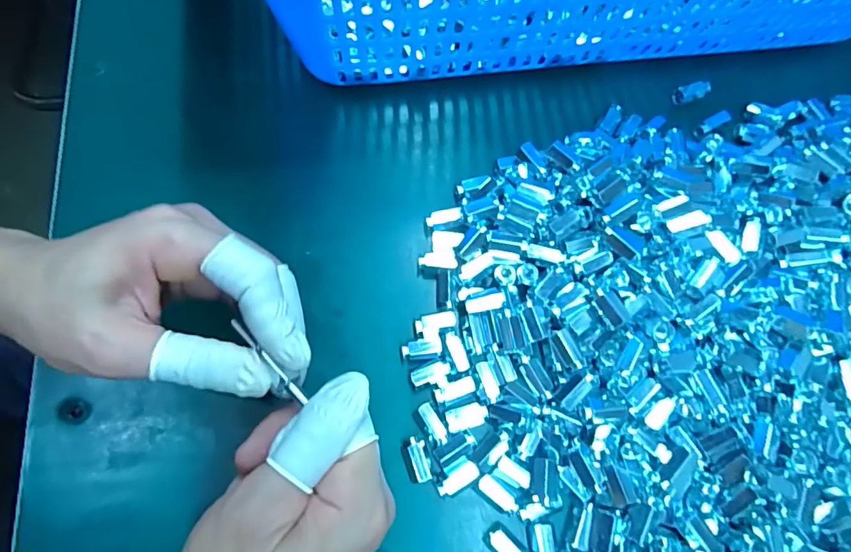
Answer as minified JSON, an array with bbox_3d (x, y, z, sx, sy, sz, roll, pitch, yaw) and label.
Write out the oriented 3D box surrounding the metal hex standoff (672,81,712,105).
[{"bbox_3d":[0.174,-0.120,0.325,0.023,0.008,0.010,-17,72,-7],"label":"metal hex standoff"}]

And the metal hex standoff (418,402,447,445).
[{"bbox_3d":[0.004,0.075,0.252,0.007,0.006,0.021,-31,75,-11],"label":"metal hex standoff"}]

